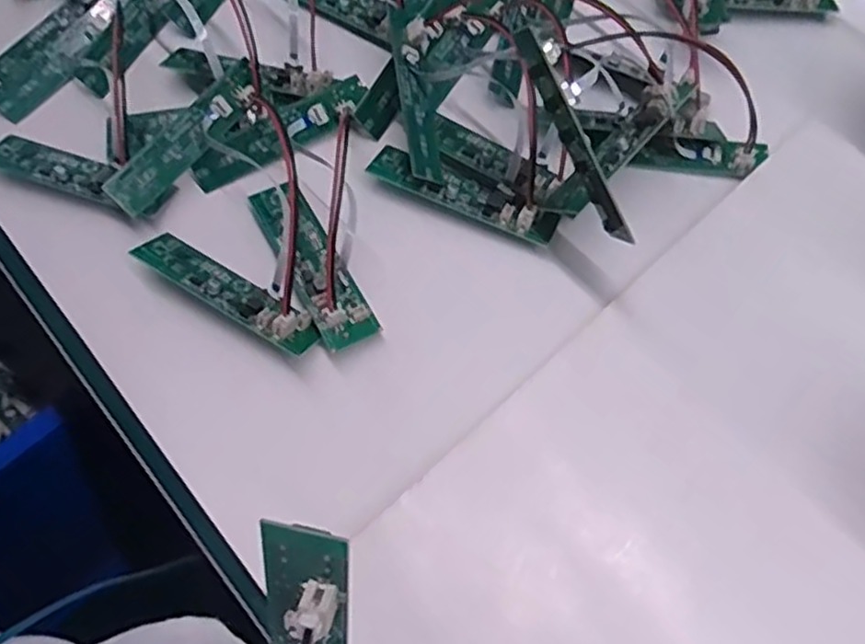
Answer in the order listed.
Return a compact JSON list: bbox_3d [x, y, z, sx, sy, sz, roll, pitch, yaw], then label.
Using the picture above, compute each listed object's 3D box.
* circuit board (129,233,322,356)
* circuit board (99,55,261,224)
[{"bbox_3d":[-0.081,-0.013,0.277,0.081,0.008,0.018,29,69,10],"label":"circuit board"},{"bbox_3d":[-0.105,-0.079,0.300,0.080,0.018,0.007,-49,38,-10],"label":"circuit board"}]

